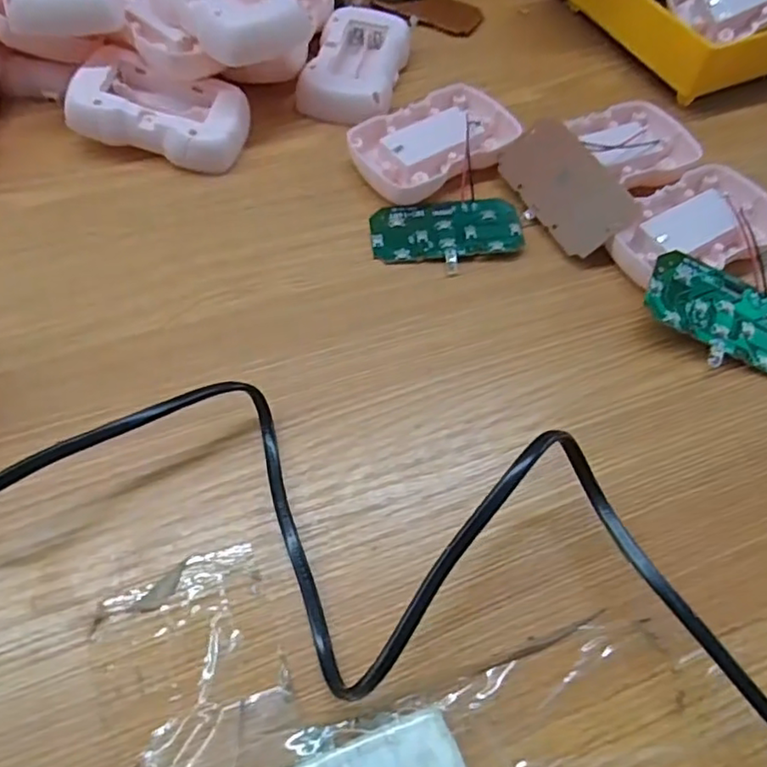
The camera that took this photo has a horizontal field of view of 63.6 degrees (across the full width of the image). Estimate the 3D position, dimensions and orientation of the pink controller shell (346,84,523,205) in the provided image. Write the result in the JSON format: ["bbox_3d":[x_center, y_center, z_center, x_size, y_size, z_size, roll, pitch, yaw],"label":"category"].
[{"bbox_3d":[0.028,-0.128,0.333,0.087,0.016,0.056,-31,65,-21],"label":"pink controller shell"}]

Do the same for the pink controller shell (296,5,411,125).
[{"bbox_3d":[-0.014,-0.189,0.364,0.050,0.023,0.087,15,59,5],"label":"pink controller shell"}]

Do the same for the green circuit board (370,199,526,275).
[{"bbox_3d":[0.031,-0.075,0.306,0.073,0.006,0.042,-4,59,-6],"label":"green circuit board"}]

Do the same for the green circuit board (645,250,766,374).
[{"bbox_3d":[0.153,-0.030,0.277,0.073,0.004,0.043,24,71,-2],"label":"green circuit board"}]

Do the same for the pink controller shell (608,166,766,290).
[{"bbox_3d":[0.152,-0.076,0.308,0.090,0.020,0.053,-26,64,-18],"label":"pink controller shell"}]

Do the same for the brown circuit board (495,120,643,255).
[{"bbox_3d":[0.090,-0.099,0.308,0.038,0.004,0.072,-40,69,21],"label":"brown circuit board"}]

